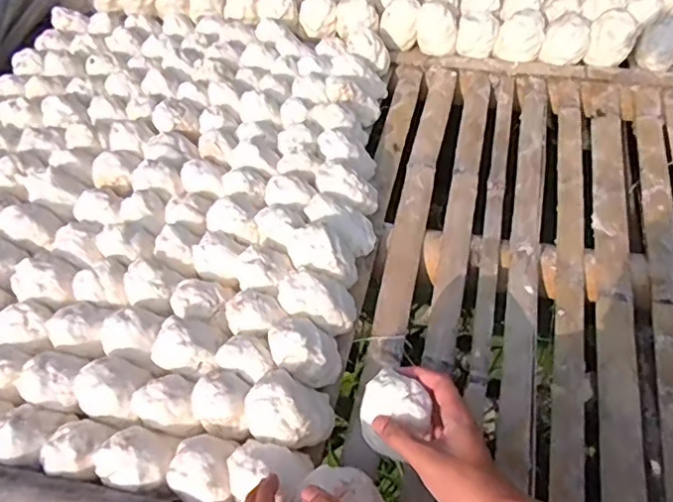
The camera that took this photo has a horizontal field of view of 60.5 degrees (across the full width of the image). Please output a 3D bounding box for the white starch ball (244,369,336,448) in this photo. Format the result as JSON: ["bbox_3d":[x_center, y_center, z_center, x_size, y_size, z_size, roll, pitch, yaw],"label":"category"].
[{"bbox_3d":[-0.050,0.172,0.626,0.086,0.073,0.081,-3,53,4],"label":"white starch ball"}]

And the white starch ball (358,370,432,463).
[{"bbox_3d":[0.057,0.163,0.569,0.065,0.076,0.060,-1,52,1],"label":"white starch ball"}]

